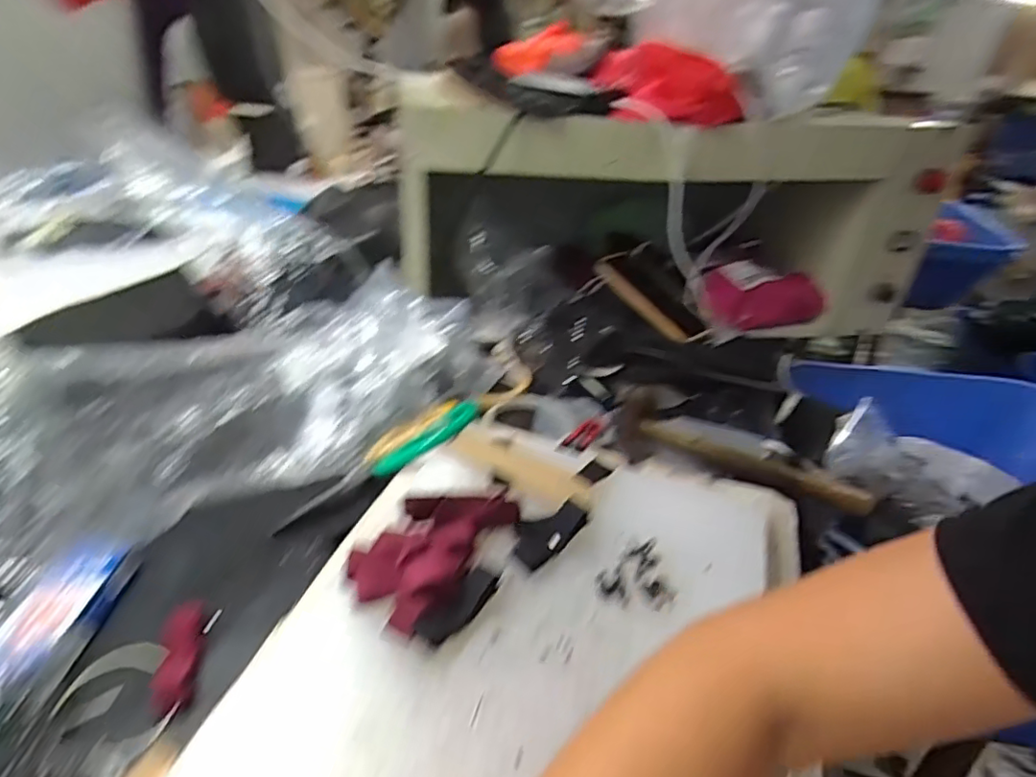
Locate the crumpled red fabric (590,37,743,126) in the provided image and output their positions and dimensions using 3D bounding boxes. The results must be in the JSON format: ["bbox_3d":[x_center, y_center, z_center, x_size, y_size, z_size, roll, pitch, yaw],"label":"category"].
[{"bbox_3d":[0.165,-0.333,0.644,0.154,0.069,0.074,4,32,0],"label":"crumpled red fabric"}]

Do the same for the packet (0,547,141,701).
[{"bbox_3d":[-0.277,0.136,0.359,0.039,0.033,0.096,4,32,0],"label":"packet"}]

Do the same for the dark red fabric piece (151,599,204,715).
[{"bbox_3d":[-0.209,0.164,0.365,0.021,0.014,0.072,-7,33,-18],"label":"dark red fabric piece"}]

